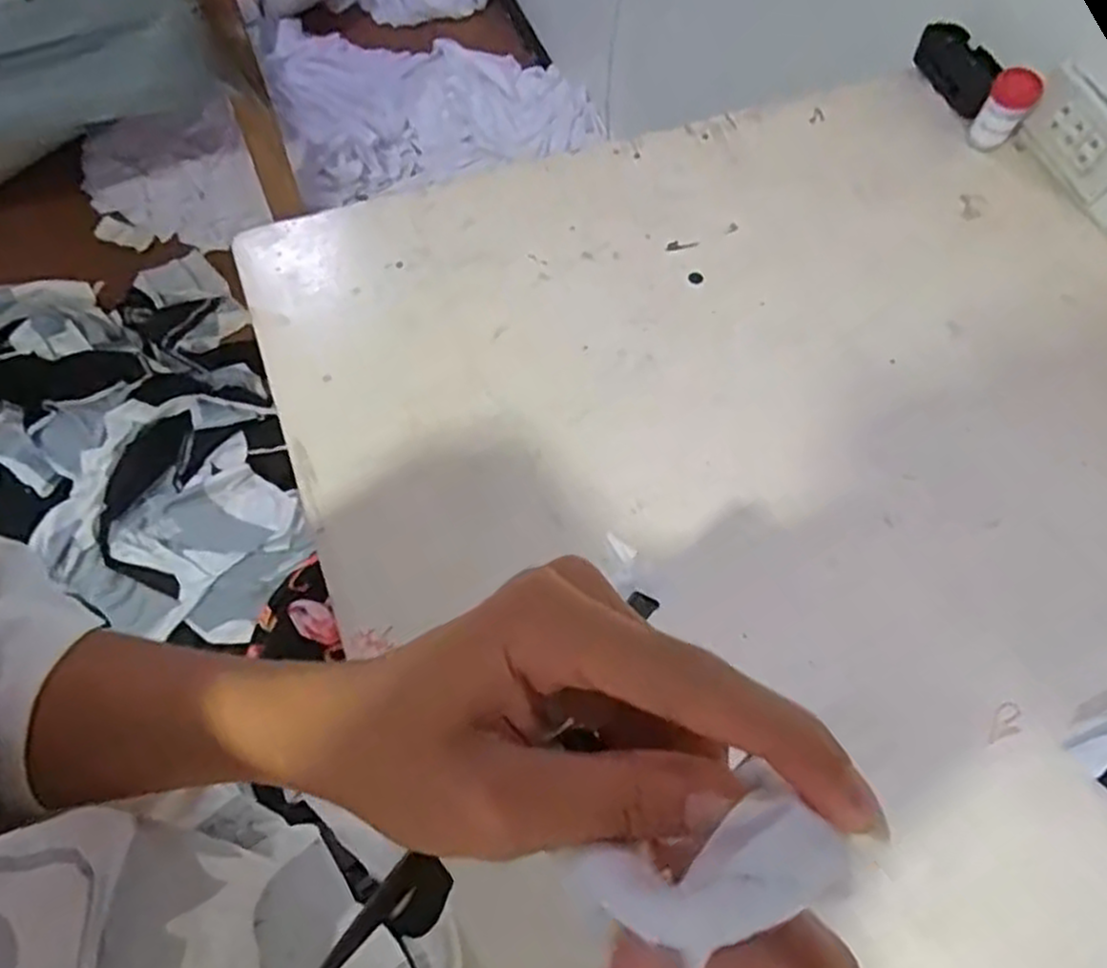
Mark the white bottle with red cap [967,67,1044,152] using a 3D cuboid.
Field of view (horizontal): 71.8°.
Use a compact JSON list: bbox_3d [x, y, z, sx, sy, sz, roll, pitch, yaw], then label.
[{"bbox_3d":[0.481,-0.400,0.817,0.047,0.068,0.040,36,68,14],"label":"white bottle with red cap"}]

